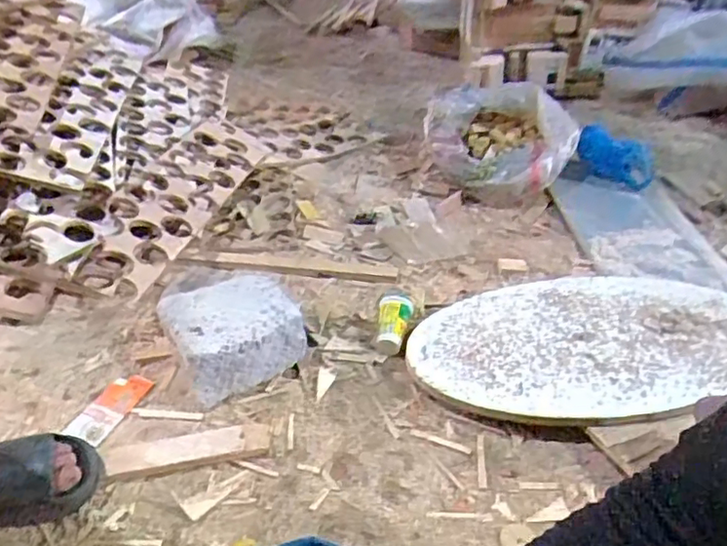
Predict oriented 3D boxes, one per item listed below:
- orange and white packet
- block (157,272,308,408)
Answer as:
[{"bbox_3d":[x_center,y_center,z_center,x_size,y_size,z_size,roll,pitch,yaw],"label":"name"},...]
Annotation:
[{"bbox_3d":[-0.363,0.192,0.897,0.059,0.007,0.130,17,36,11],"label":"orange and white packet"},{"bbox_3d":[-0.205,0.092,0.984,0.200,0.110,0.184,-24,41,-28],"label":"block"}]

